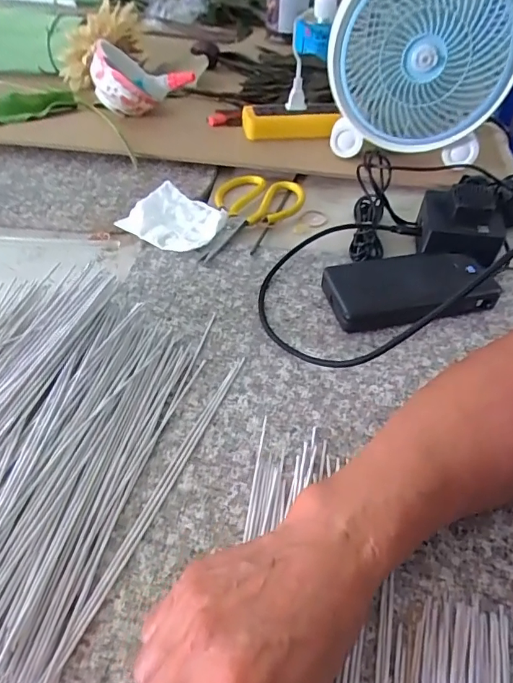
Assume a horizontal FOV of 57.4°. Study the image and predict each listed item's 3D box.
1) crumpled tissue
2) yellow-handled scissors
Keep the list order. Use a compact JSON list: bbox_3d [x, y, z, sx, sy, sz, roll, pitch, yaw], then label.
[{"bbox_3d":[-0.092,-0.141,0.535,0.108,0.019,0.089,25,53,21],"label":"crumpled tissue"},{"bbox_3d":[0.000,-0.151,0.550,0.108,0.008,0.170,2,48,2],"label":"yellow-handled scissors"}]

